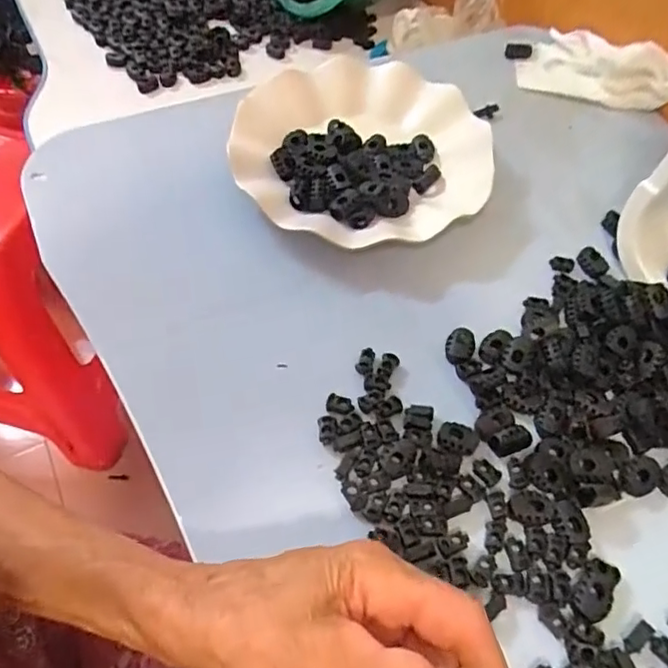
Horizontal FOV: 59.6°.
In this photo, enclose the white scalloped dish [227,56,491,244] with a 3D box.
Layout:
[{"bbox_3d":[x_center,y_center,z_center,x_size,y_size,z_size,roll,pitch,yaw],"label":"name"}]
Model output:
[{"bbox_3d":[0.019,-0.130,0.413,0.181,0.033,0.171,9,56,5],"label":"white scalloped dish"}]

